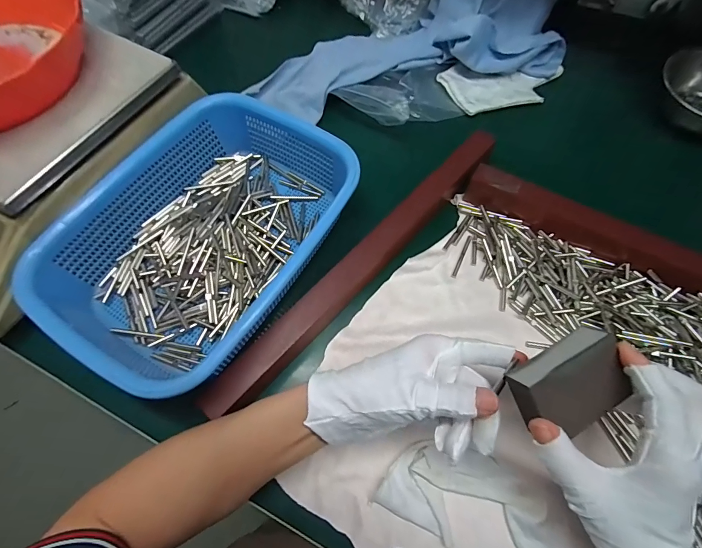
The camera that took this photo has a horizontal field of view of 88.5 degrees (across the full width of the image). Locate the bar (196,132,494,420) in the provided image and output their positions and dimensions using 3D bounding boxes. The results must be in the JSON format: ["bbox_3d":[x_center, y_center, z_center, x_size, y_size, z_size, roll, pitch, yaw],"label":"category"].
[{"bbox_3d":[0.016,-0.011,0.356,0.030,0.040,0.377,41,73,16],"label":"bar"}]

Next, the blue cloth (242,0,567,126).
[{"bbox_3d":[0.072,-0.309,0.469,0.416,0.088,0.164,-12,68,-4],"label":"blue cloth"}]

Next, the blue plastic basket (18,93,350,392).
[{"bbox_3d":[-0.135,-0.041,0.354,0.208,0.069,0.289,30,71,12],"label":"blue plastic basket"}]

